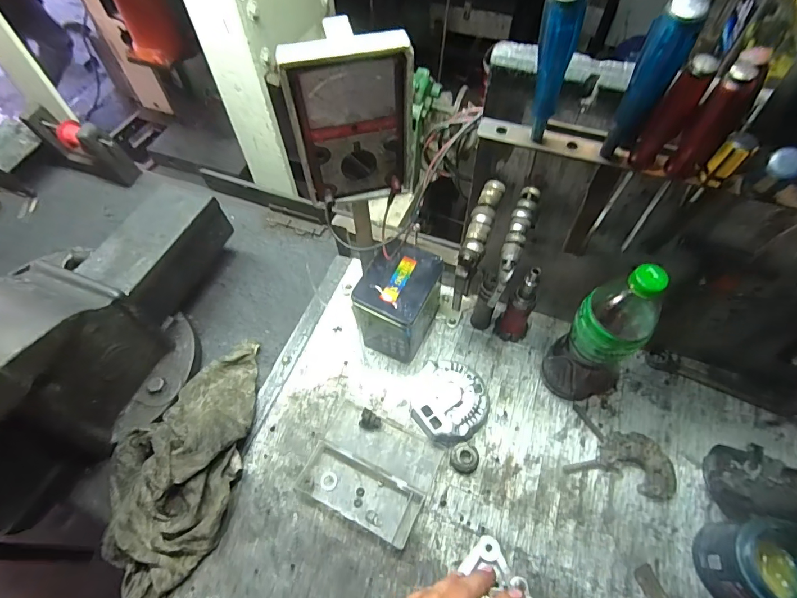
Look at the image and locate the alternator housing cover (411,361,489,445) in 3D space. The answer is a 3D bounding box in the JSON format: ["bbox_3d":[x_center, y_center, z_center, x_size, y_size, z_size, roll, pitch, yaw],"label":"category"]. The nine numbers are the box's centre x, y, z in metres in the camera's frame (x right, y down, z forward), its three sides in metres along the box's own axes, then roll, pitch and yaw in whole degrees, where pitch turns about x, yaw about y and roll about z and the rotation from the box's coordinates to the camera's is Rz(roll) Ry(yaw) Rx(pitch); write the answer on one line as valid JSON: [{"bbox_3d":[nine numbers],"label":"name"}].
[{"bbox_3d":[0.074,0.148,0.606,0.104,0.037,0.110,7,59,4],"label":"alternator housing cover"}]

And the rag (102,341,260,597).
[{"bbox_3d":[-0.300,0.210,0.558,0.177,0.073,0.361,-2,58,0],"label":"rag"}]

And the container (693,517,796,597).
[{"bbox_3d":[0.404,0.299,0.469,0.092,0.102,0.085,0,59,0],"label":"container"}]

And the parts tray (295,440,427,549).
[{"bbox_3d":[-0.052,0.251,0.552,0.160,0.026,0.067,23,62,13],"label":"parts tray"}]

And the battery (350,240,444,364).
[{"bbox_3d":[0.004,0.006,0.638,0.094,0.141,0.124,22,61,14],"label":"battery"}]

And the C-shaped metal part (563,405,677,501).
[{"bbox_3d":[0.300,0.210,0.564,0.134,0.026,0.087,21,61,12],"label":"C-shaped metal part"}]

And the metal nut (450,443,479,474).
[{"bbox_3d":[0.090,0.217,0.576,0.036,0.019,0.035,0,59,0],"label":"metal nut"}]

